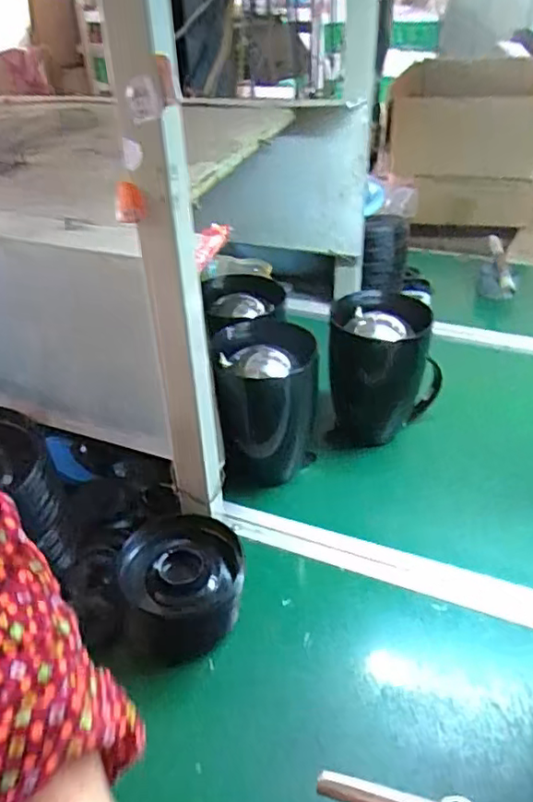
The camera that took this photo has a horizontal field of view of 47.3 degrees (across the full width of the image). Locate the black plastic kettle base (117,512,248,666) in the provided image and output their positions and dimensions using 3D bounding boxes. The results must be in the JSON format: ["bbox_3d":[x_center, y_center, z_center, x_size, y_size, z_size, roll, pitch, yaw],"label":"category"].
[{"bbox_3d":[-0.086,0.184,0.609,0.122,0.080,0.126,-1,35,1],"label":"black plastic kettle base"}]

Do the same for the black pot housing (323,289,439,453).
[{"bbox_3d":[0.166,-0.038,0.841,0.150,0.210,0.120,11,37,17],"label":"black pot housing"}]

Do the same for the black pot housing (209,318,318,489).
[{"bbox_3d":[0.002,0.009,0.755,0.120,0.181,0.125,-6,35,-6],"label":"black pot housing"}]

